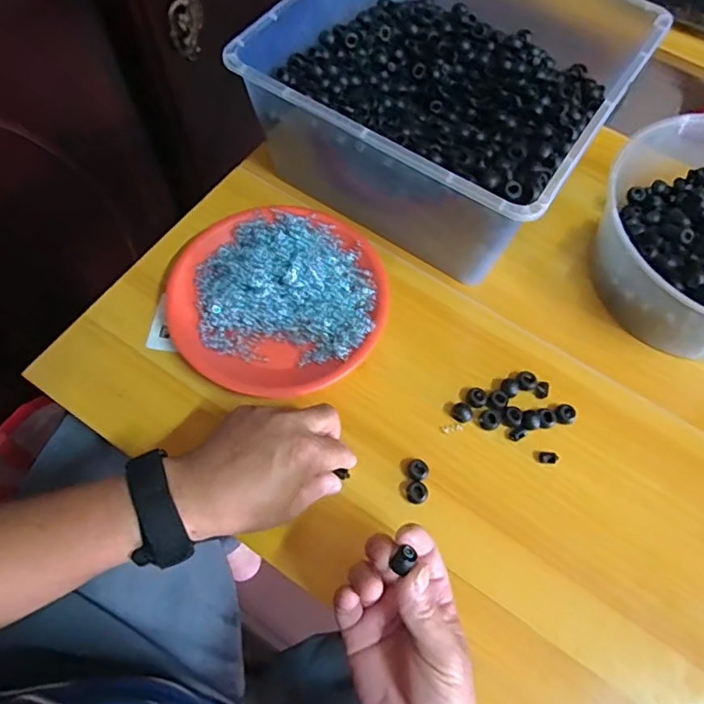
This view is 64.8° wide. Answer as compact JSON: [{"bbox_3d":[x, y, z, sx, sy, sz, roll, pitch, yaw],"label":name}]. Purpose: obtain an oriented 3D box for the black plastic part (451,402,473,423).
[{"bbox_3d":[0.097,0.053,0.488,0.016,0.010,0.018,-36,72,-17],"label":"black plastic part"}]

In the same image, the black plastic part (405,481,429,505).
[{"bbox_3d":[0.054,0.117,0.459,0.017,0.010,0.017,1,65,-2],"label":"black plastic part"}]

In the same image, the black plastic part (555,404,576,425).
[{"bbox_3d":[0.189,0.055,0.488,0.018,0.008,0.017,1,65,-2],"label":"black plastic part"}]

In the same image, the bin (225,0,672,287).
[{"bbox_3d":[0.091,-0.255,0.560,0.302,0.147,0.303,32,67,12],"label":"bin"}]

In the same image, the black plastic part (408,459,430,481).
[{"bbox_3d":[0.056,0.100,0.468,0.016,0.011,0.017,1,65,-2],"label":"black plastic part"}]

